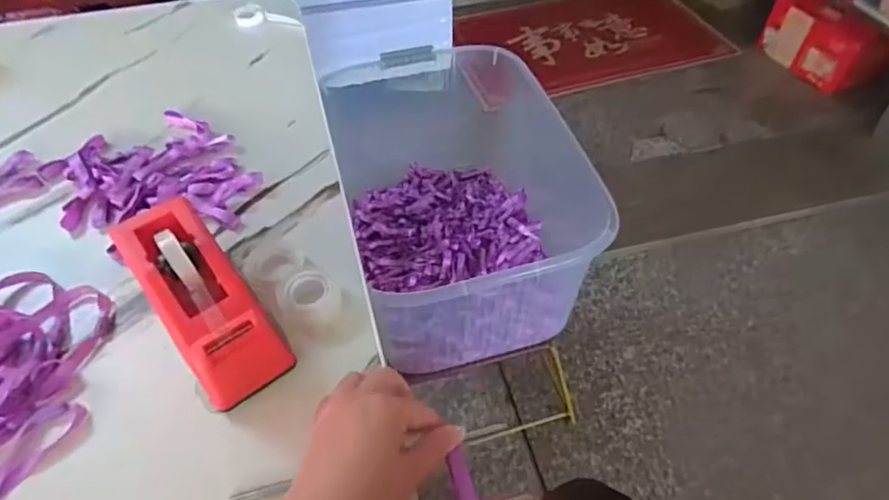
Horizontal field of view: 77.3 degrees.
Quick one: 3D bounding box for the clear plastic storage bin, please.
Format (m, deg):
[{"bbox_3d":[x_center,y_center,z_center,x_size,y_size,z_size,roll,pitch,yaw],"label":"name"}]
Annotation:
[{"bbox_3d":[0.021,-0.108,0.900,0.348,0.233,0.527,-12,51,-10],"label":"clear plastic storage bin"}]

